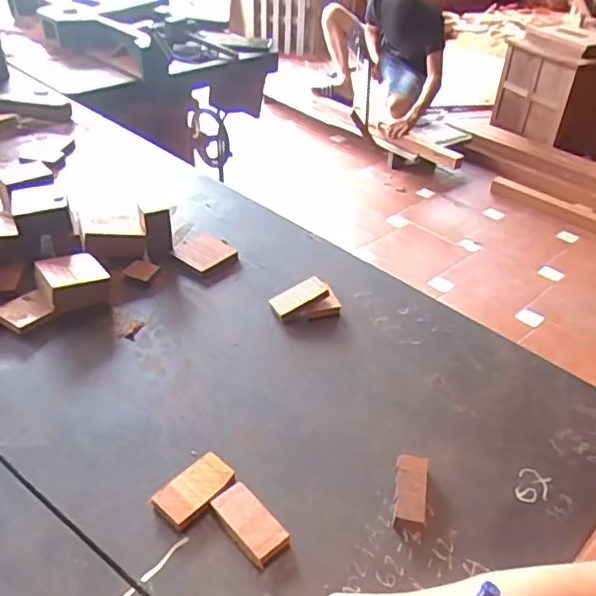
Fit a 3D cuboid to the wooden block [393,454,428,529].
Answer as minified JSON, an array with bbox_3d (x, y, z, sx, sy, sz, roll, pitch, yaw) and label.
[{"bbox_3d":[0.080,0.136,0.419,0.022,0.011,0.055,8,37,7],"label":"wooden block"}]

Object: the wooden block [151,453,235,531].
[{"bbox_3d":[-0.071,0.134,0.415,0.033,0.009,0.056,25,42,26],"label":"wooden block"}]

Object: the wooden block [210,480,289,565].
[{"bbox_3d":[-0.033,0.150,0.394,0.027,0.010,0.055,-28,47,-35],"label":"wooden block"}]

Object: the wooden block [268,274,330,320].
[{"bbox_3d":[0.001,-0.001,0.583,0.056,0.012,0.025,-28,44,-13],"label":"wooden block"}]

